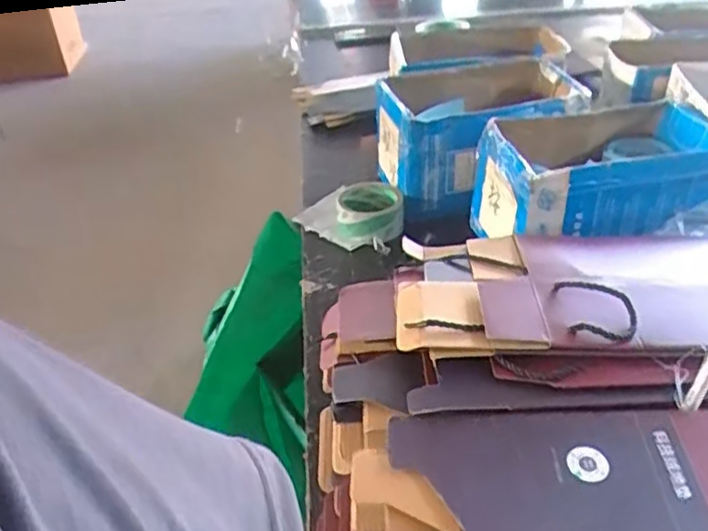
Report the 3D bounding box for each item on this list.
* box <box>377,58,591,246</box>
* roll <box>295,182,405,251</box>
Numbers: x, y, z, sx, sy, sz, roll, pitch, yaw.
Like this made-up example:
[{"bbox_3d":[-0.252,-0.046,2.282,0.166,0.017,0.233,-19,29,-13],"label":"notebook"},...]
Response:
[{"bbox_3d":[0.169,-0.162,0.890,0.259,0.160,0.147,-16,37,-16],"label":"box"},{"bbox_3d":[-0.006,-0.066,0.861,0.135,0.050,0.085,-7,35,-3],"label":"roll"}]

